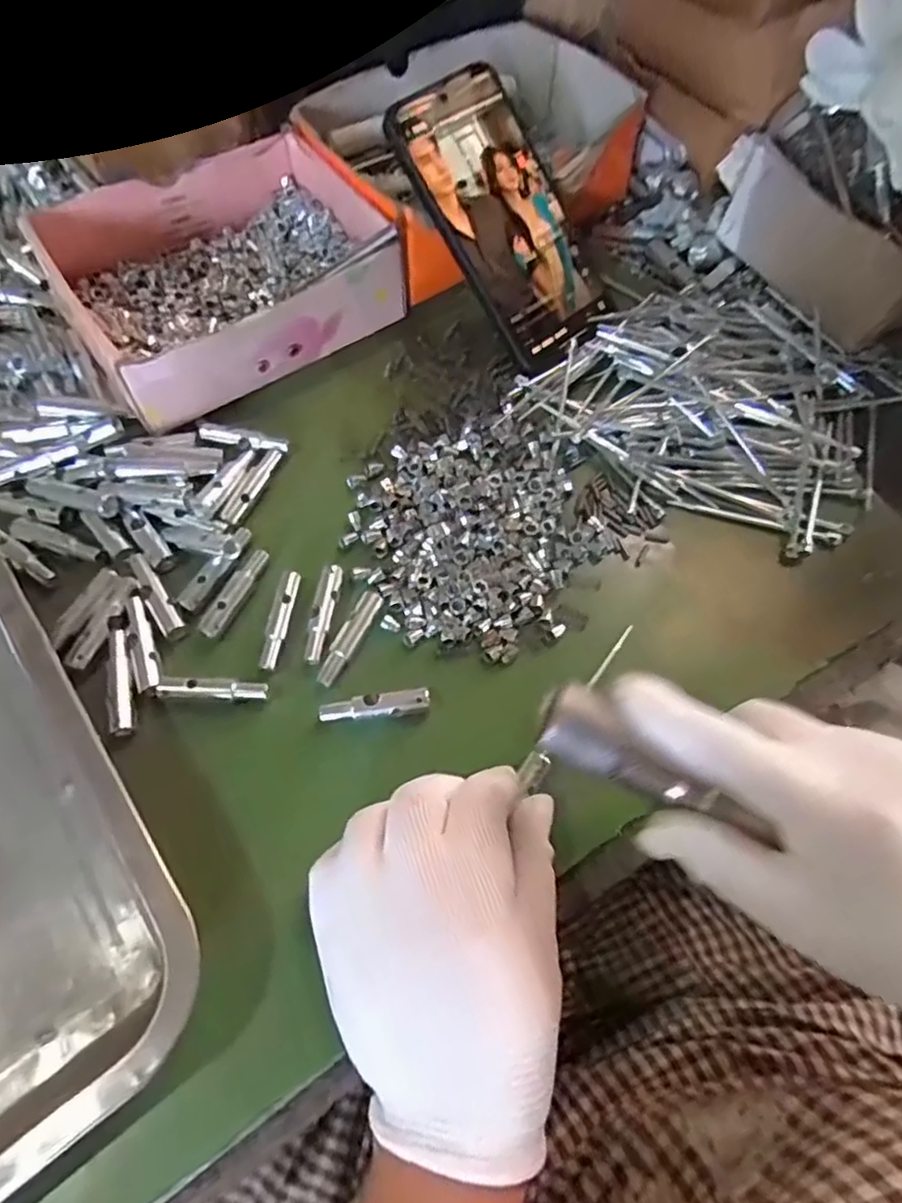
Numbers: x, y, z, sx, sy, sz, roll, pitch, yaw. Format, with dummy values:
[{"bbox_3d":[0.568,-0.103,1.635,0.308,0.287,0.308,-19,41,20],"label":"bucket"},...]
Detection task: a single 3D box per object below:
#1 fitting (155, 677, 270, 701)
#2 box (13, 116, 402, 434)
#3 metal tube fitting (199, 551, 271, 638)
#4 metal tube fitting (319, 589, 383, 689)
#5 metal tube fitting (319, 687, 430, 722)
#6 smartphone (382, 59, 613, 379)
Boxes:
[{"bbox_3d":[-0.113,0.042,0.303,0.051,0.008,0.010,3,66,0],"label":"fitting"},{"bbox_3d":[-0.135,-0.200,0.380,0.181,0.045,0.148,-29,70,-14],"label":"box"},{"bbox_3d":[-0.110,-0.005,0.324,0.011,0.007,0.052,24,67,9],"label":"metal tube fitting"},{"bbox_3d":[-0.050,0.017,0.314,0.010,0.007,0.052,26,68,10],"label":"metal tube fitting"},{"bbox_3d":[-0.036,0.050,0.302,0.051,0.012,0.010,-5,66,-4],"label":"metal tube fitting"},{"bbox_3d":[0.033,-0.221,0.370,0.078,0.009,0.158,-37,106,-13],"label":"smartphone"}]

